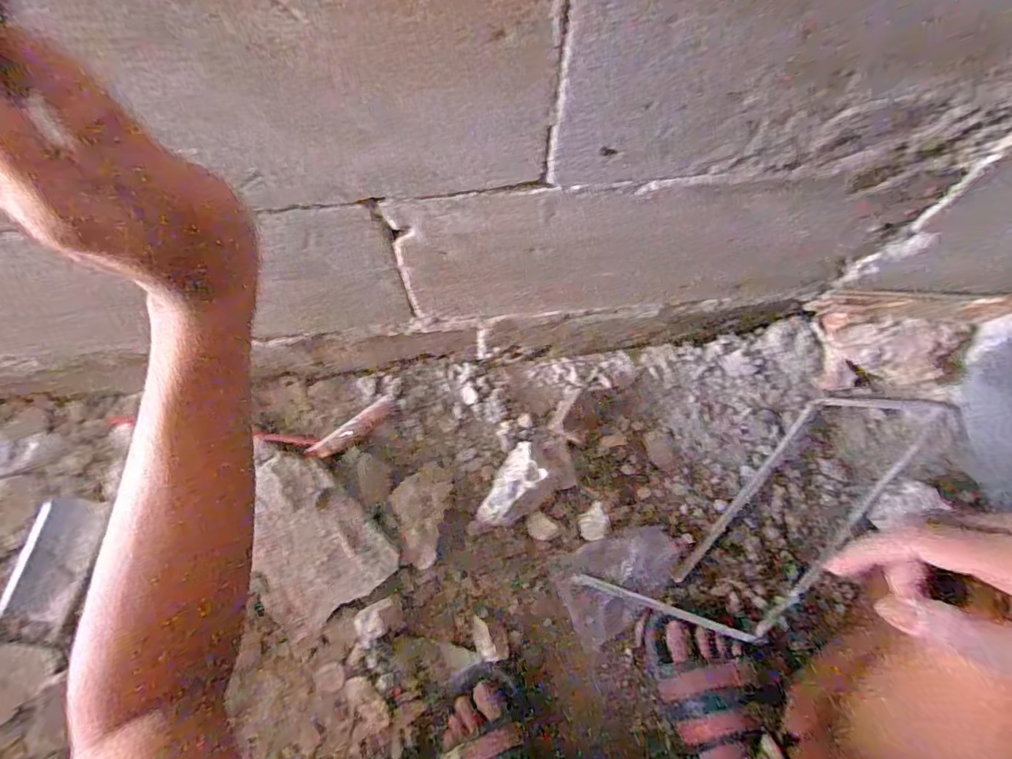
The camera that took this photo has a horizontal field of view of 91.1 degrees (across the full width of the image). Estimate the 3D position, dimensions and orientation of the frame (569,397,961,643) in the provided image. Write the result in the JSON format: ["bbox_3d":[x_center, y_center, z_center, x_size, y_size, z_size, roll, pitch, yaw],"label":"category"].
[{"bbox_3d":[0.342,0.167,0.614,0.502,0.052,0.173,-34,73,-12],"label":"frame"}]

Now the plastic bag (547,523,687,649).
[{"bbox_3d":[0.143,0.243,0.620,0.163,0.014,0.099,-31,73,-11],"label":"plastic bag"}]

